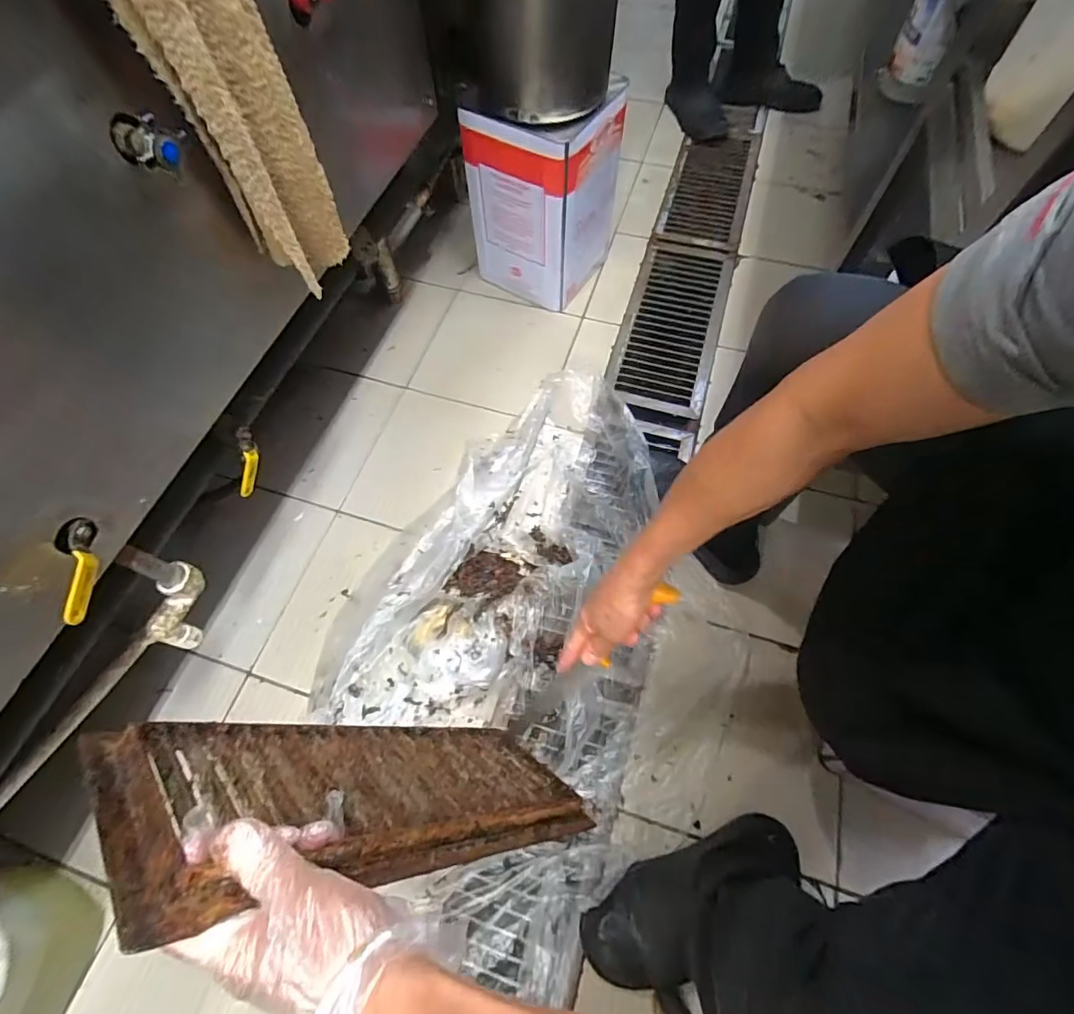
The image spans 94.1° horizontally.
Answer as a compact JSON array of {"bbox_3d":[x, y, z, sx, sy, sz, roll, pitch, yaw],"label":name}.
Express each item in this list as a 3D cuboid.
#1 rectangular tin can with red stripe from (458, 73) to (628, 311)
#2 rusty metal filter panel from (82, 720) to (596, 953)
[{"bbox_3d":[0.011,-0.649,1.050,0.241,0.364,0.239,31,68,15],"label":"rectangular tin can with red stripe"},{"bbox_3d":[-0.133,0.274,0.493,0.187,0.473,0.026,23,86,42],"label":"rusty metal filter panel"}]

